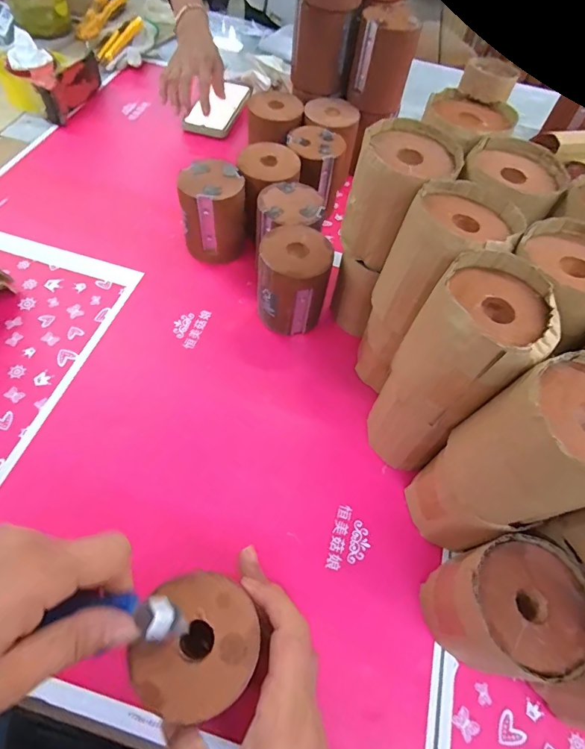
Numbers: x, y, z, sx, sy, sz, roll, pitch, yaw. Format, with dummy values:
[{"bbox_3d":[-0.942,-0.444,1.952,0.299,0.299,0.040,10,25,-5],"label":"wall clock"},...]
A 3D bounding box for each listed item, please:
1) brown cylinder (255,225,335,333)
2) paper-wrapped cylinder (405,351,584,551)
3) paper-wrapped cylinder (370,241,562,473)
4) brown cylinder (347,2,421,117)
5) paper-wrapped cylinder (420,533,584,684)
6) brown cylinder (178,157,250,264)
[{"bbox_3d":[0.002,-0.106,0.489,0.077,0.098,0.079,6,59,-2],"label":"brown cylinder"},{"bbox_3d":[0.163,0.076,0.326,0.090,0.211,0.083,-21,64,-17],"label":"paper-wrapped cylinder"},{"bbox_3d":[0.129,0.006,0.363,0.076,0.215,0.085,41,64,17],"label":"paper-wrapped cylinder"},{"bbox_3d":[0.123,-0.425,0.578,0.078,0.107,0.074,14,59,3],"label":"brown cylinder"},{"bbox_3d":[0.158,0.179,0.327,0.088,0.105,0.082,2,59,-4],"label":"paper-wrapped cylinder"},{"bbox_3d":[-0.101,-0.207,0.541,0.078,0.095,0.082,-10,61,-11],"label":"brown cylinder"}]

